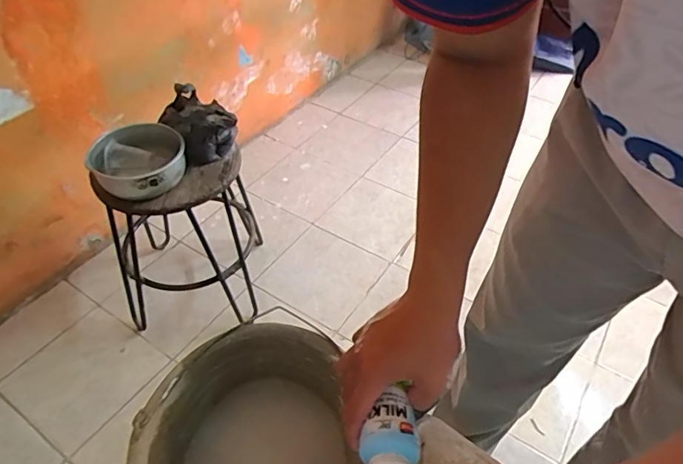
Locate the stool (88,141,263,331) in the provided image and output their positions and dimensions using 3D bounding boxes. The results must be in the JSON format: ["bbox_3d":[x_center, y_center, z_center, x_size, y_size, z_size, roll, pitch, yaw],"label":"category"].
[{"bbox_3d":[-0.406,-0.013,1.271,0.339,0.472,0.348,-3,47,-4],"label":"stool"}]

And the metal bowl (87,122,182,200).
[{"bbox_3d":[-0.429,-0.144,1.035,0.192,0.075,0.209,-19,50,-18],"label":"metal bowl"}]

